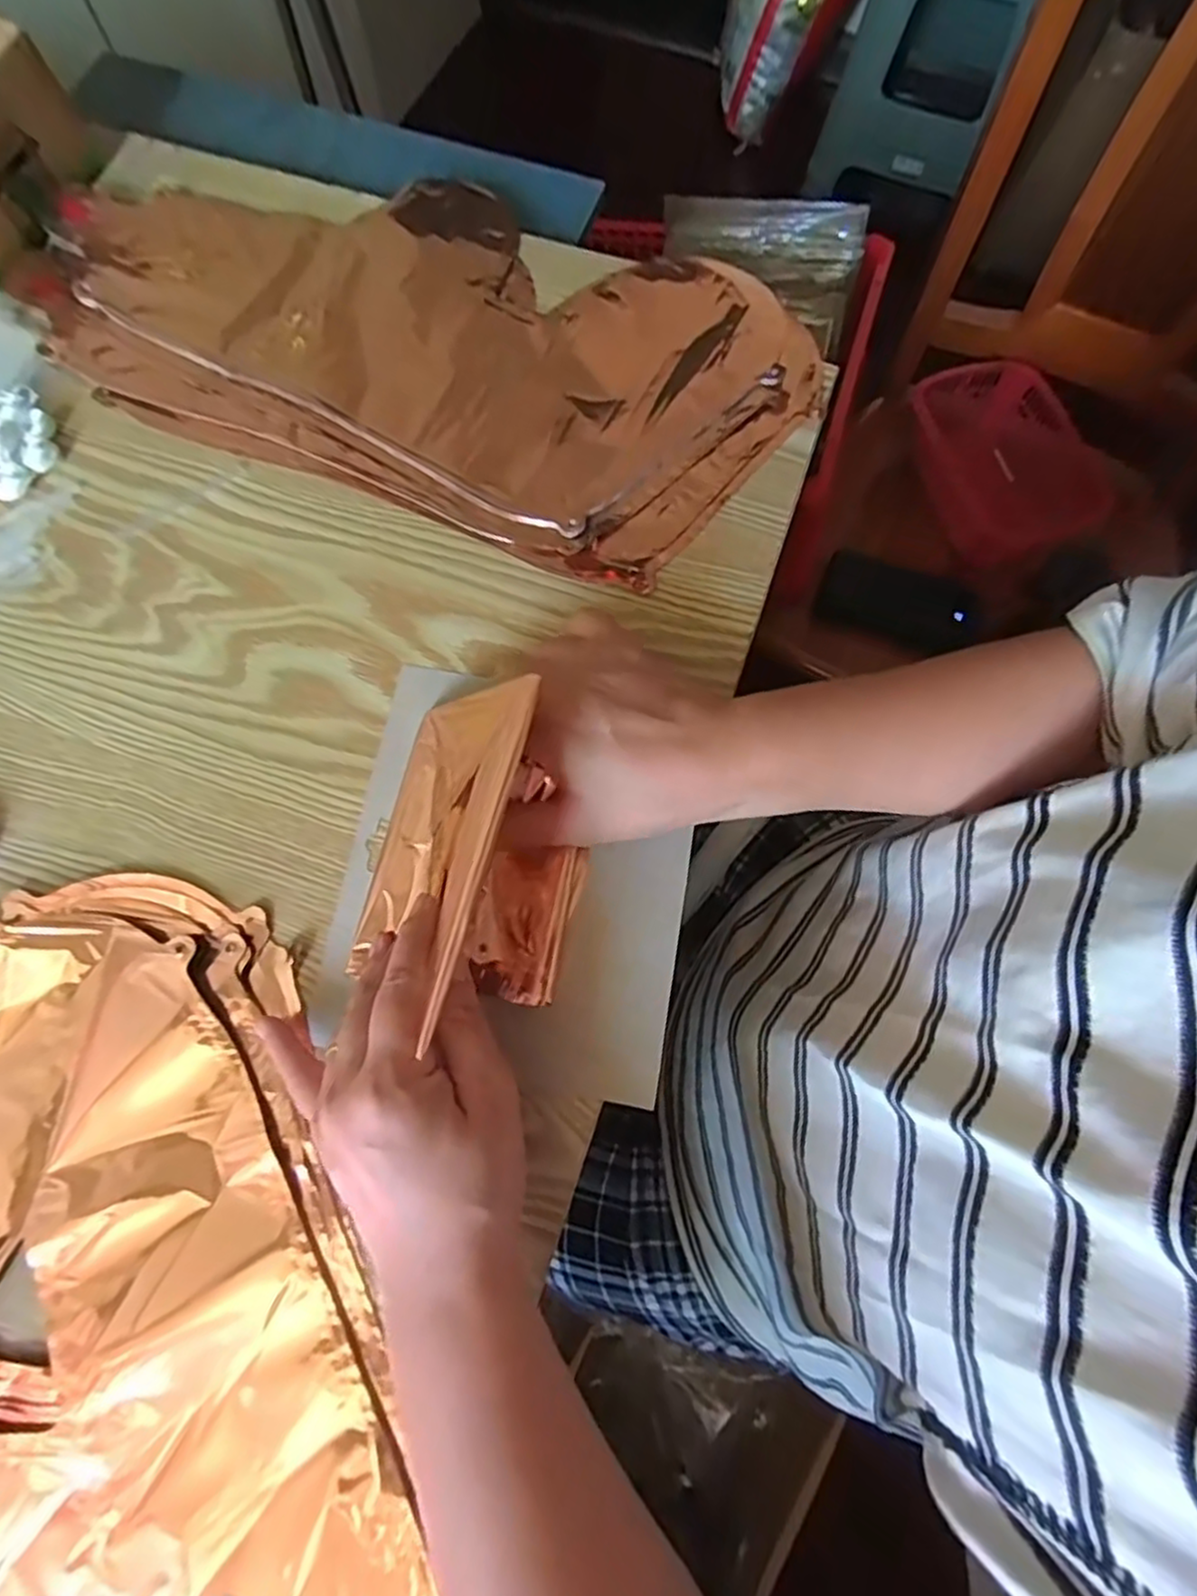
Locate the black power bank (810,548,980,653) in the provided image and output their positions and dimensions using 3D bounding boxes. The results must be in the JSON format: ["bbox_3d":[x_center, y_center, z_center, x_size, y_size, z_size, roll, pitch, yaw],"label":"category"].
[{"bbox_3d":[0.302,-0.200,0.717,0.160,0.026,0.077,16,75,6],"label":"black power bank"}]

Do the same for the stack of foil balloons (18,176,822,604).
[{"bbox_3d":[-0.107,-0.282,0.424,0.452,0.017,0.227,22,76,7],"label":"stack of foil balloons"}]

